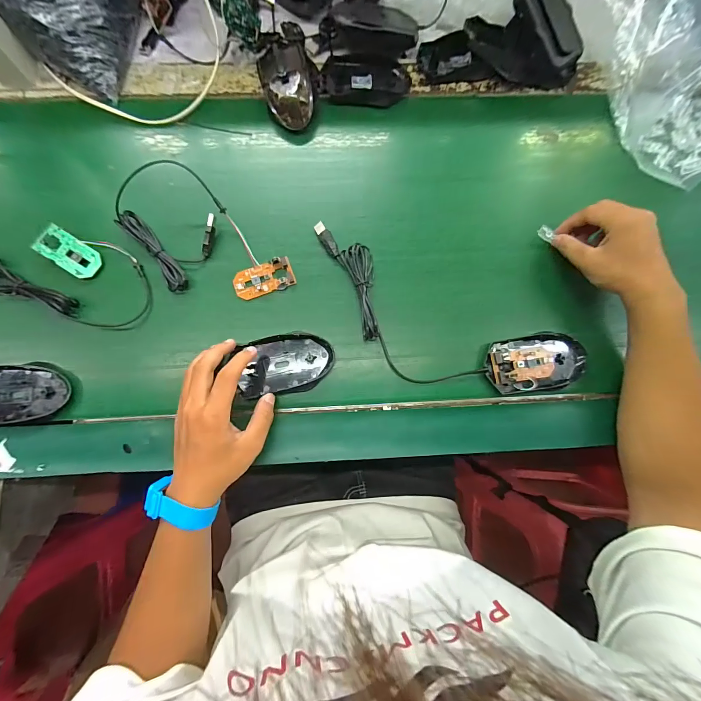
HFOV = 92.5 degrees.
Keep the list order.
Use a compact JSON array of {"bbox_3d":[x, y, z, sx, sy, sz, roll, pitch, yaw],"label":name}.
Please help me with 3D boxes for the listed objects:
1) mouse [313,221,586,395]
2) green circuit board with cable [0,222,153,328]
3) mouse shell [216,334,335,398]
[{"bbox_3d":[0.094,-0.024,0.379,0.335,0.022,0.120,24,80,3],"label":"mouse"},{"bbox_3d":[-0.324,-0.087,0.375,0.196,0.016,0.094,15,80,1],"label":"green circuit board with cable"},{"bbox_3d":[-0.072,0.015,0.368,0.104,0.022,0.061,-9,80,-3],"label":"mouse shell"}]

